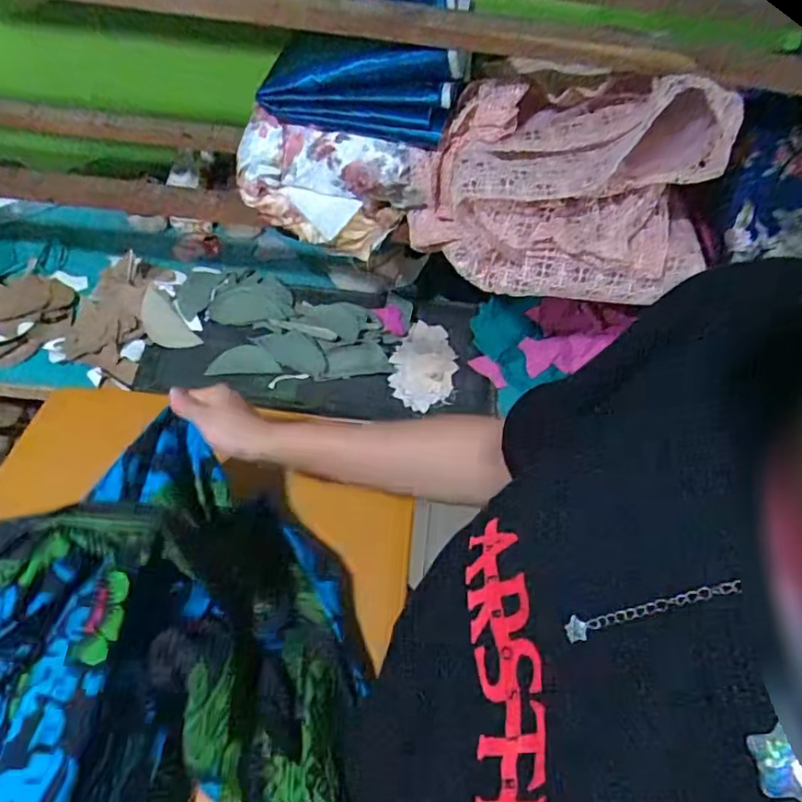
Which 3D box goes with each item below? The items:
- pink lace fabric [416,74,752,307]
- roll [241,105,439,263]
[{"bbox_3d":[0.184,-0.232,0.634,0.323,0.204,0.127,10,55,2],"label":"pink lace fabric"},{"bbox_3d":[-0.077,-0.238,0.672,0.210,0.128,0.071,10,55,2],"label":"roll"}]

